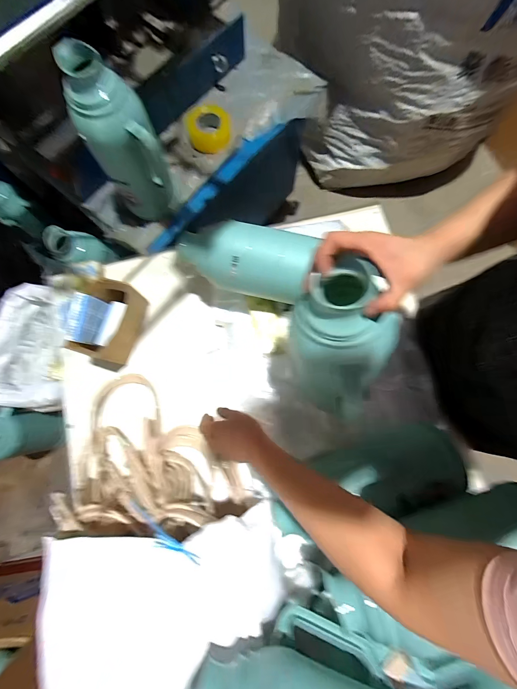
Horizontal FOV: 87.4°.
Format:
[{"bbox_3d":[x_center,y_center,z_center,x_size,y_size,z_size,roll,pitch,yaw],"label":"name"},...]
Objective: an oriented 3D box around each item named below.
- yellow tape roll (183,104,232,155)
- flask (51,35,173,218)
[{"bbox_3d":[-0.155,-0.680,0.845,0.136,0.046,0.133,-2,79,0],"label":"yellow tape roll"},{"bbox_3d":[-0.305,-0.452,0.656,0.146,0.345,0.130,-32,81,-6],"label":"flask"}]

